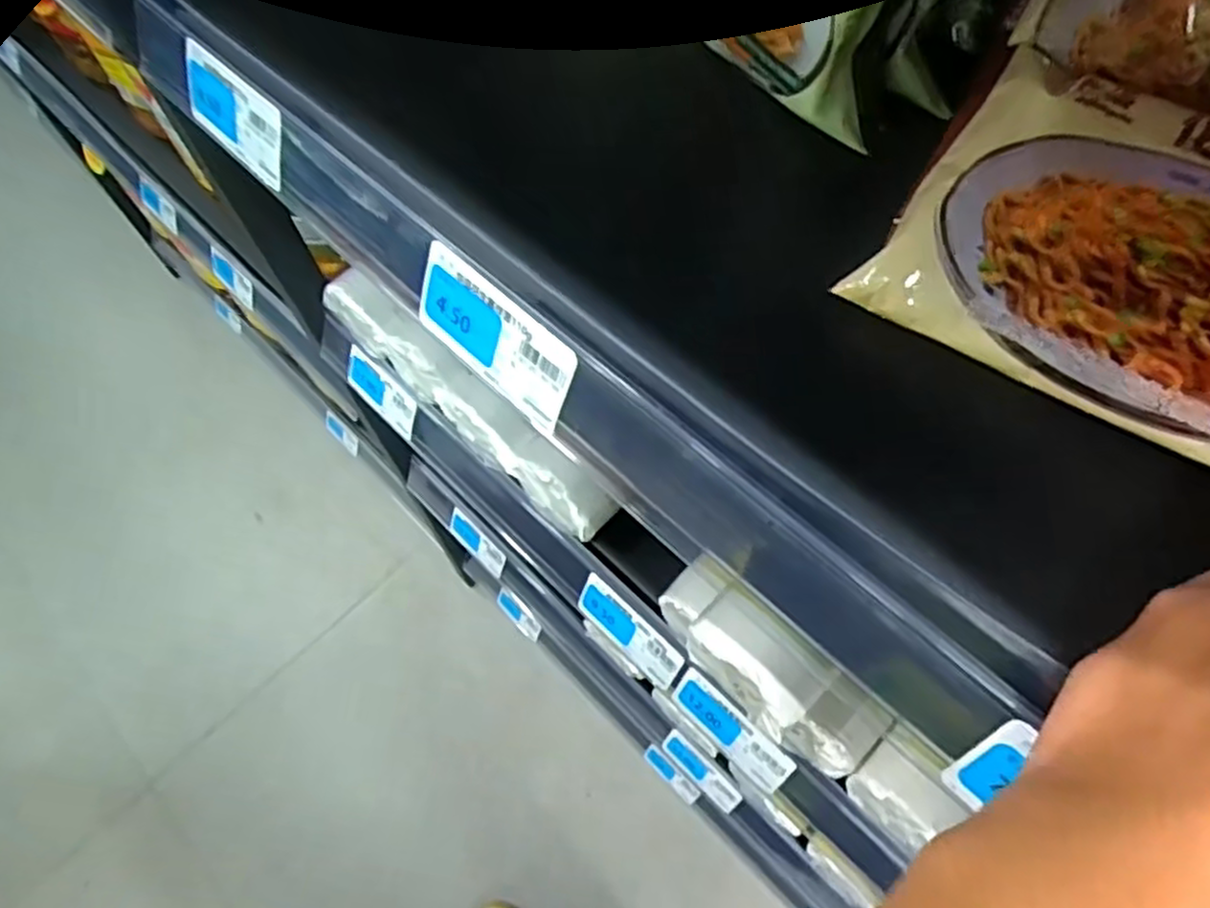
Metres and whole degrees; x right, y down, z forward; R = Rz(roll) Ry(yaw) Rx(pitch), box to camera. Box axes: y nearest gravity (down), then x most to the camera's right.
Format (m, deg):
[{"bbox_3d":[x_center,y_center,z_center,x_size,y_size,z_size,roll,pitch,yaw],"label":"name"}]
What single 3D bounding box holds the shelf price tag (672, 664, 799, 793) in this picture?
[{"bbox_3d":[0.076,0.163,0.457,0.081,0.036,0.011,40,36,20],"label":"shelf price tag"}]

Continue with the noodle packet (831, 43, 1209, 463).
[{"bbox_3d":[0.178,-0.058,0.231,0.164,0.030,0.115,33,68,18],"label":"noodle packet"}]

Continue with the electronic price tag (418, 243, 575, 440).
[{"bbox_3d":[-0.042,-0.044,0.288,0.077,0.035,0.004,41,39,20],"label":"electronic price tag"}]

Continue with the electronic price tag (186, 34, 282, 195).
[{"bbox_3d":[-0.174,-0.159,0.358,0.076,0.038,0.006,39,42,20],"label":"electronic price tag"}]

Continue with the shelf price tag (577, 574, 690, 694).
[{"bbox_3d":[0.016,0.112,0.484,0.082,0.036,0.007,41,32,21],"label":"shelf price tag"}]

